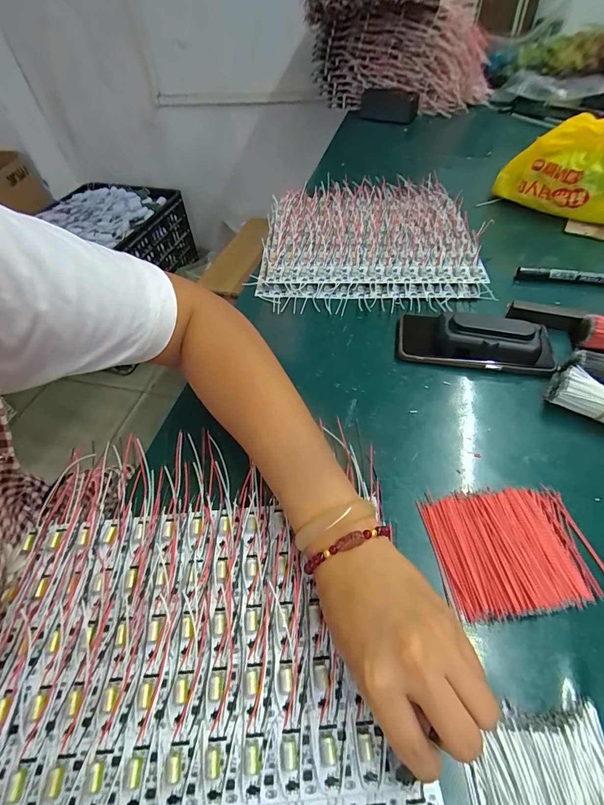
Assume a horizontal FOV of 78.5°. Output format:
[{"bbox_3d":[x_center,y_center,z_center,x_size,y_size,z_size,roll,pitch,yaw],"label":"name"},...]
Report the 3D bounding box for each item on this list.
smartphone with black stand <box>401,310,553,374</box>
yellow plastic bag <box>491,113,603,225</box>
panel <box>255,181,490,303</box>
[{"bbox_3d":[0.191,-0.077,0.413,0.156,0.042,0.069,7,53,8],"label":"smartphone with black stand"},{"bbox_3d":[0.397,-0.336,0.533,0.193,0.109,0.068,20,56,17],"label":"yellow plastic bag"},{"bbox_3d":[0.097,-0.258,0.572,0.301,0.034,0.300,1,52,3],"label":"panel"}]

